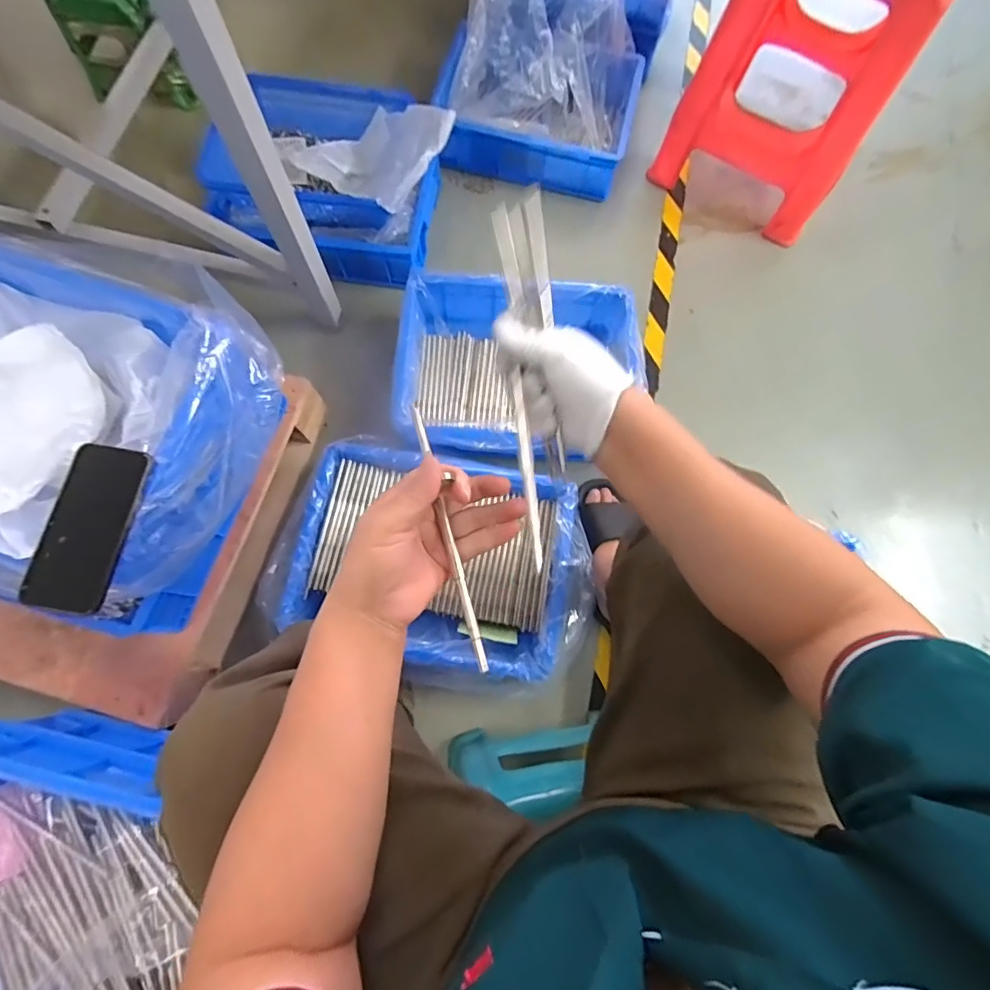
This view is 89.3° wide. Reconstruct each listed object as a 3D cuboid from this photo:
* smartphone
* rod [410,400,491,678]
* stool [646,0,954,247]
[{"bbox_3d":[-0.394,0.030,0.486,0.075,0.010,0.160,7,74,1],"label":"smartphone"},{"bbox_3d":[-0.036,0.027,0.379,0.008,0.006,0.208,-15,79,-5],"label":"rod"},{"bbox_3d":[0.580,-0.839,0.969,0.348,0.458,0.348,22,75,5],"label":"stool"}]

